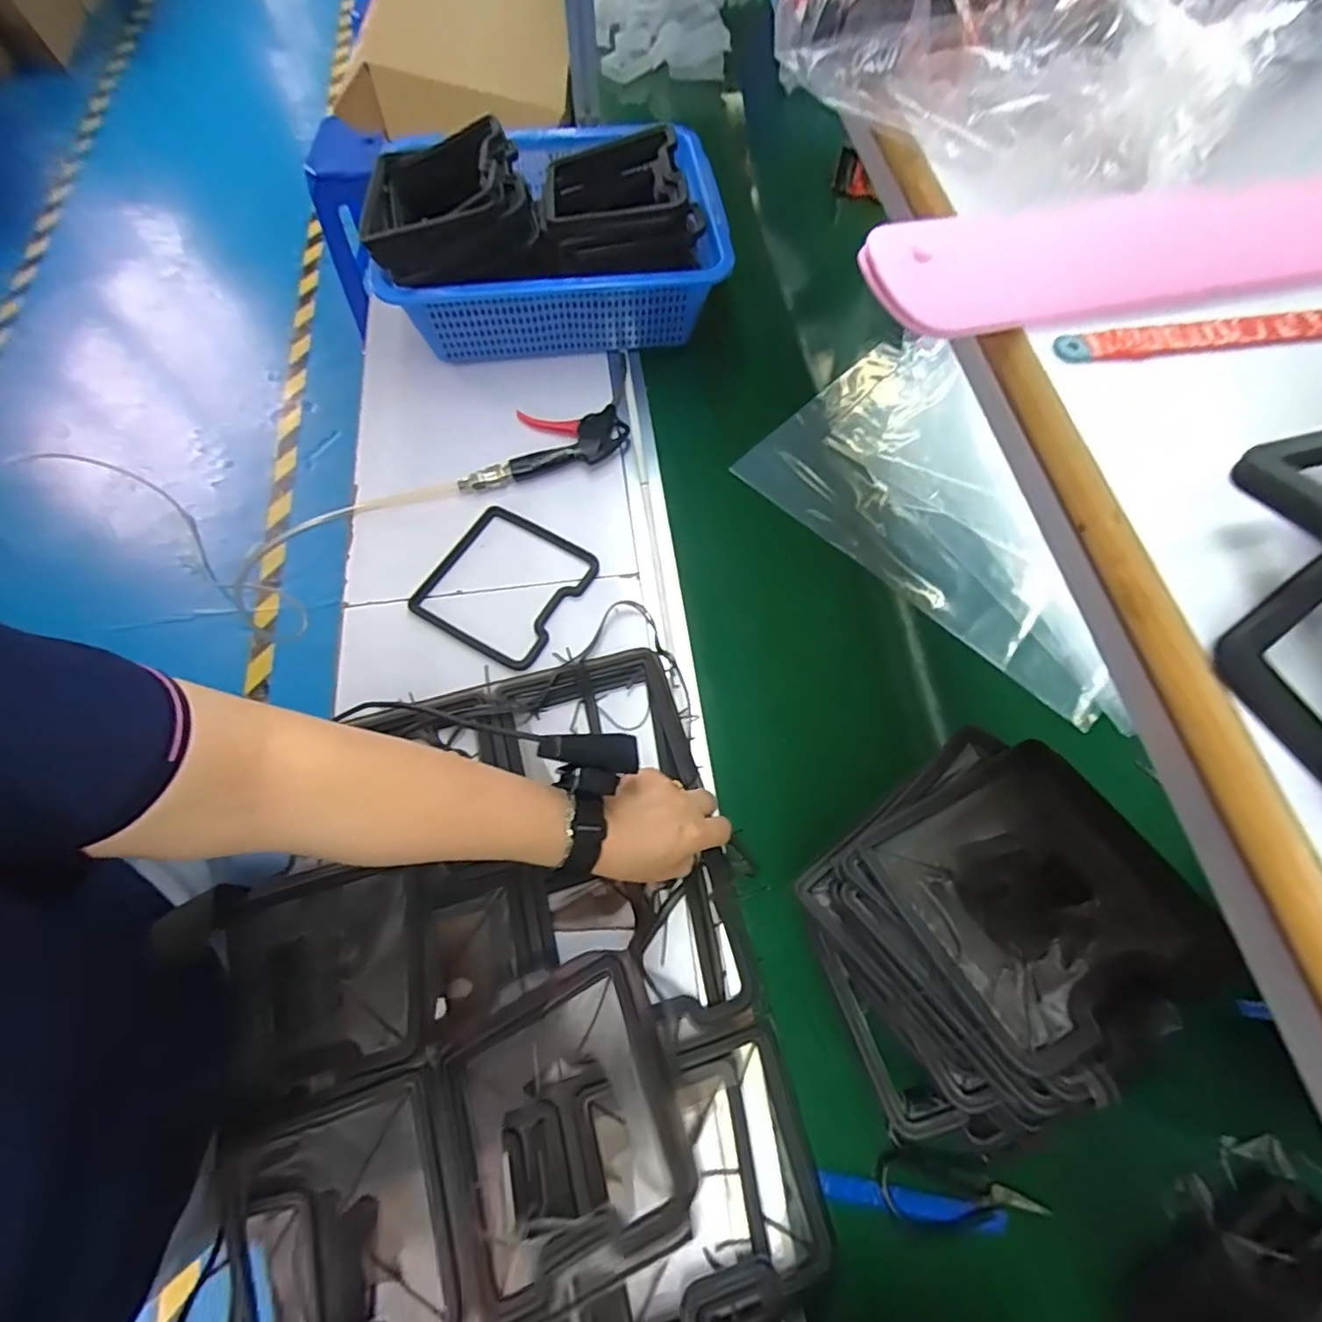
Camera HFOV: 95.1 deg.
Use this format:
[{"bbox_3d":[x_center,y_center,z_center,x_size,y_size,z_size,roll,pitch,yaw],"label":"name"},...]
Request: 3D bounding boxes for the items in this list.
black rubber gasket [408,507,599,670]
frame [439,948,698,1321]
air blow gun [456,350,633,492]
[{"bbox_3d":[-0.158,-0.083,0.619,0.150,0.008,0.154,29,68,11],"label":"black rubber gasket"},{"bbox_3d":[-0.068,0.300,0.391,0.162,0.023,0.164,-29,56,2],"label":"frame"},{"bbox_3d":[-0.125,-0.271,0.702,0.246,0.023,0.133,-26,69,-12],"label":"air blow gun"}]

